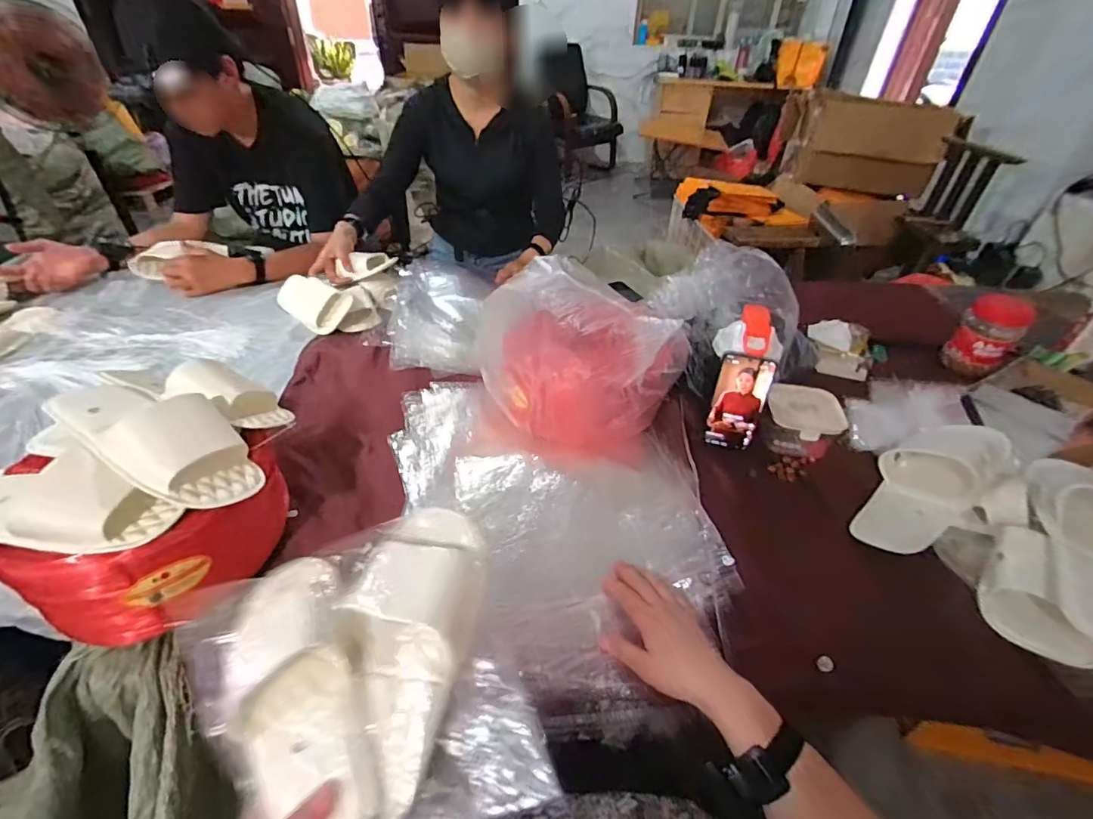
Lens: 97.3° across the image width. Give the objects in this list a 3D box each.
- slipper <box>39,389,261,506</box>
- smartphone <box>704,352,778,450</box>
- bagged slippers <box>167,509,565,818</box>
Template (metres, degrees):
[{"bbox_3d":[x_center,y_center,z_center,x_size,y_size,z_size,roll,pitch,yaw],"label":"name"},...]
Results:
[{"bbox_3d":[-0.409,0.022,0.500,0.225,0.066,0.103,28,44,3],"label":"slipper"},{"bbox_3d":[0.290,-0.011,0.725,0.075,0.157,0.017,11,34,17],"label":"smartphone"},{"bbox_3d":[-0.150,0.209,0.382,0.238,0.083,0.243,-13,43,-18],"label":"bagged slippers"}]

